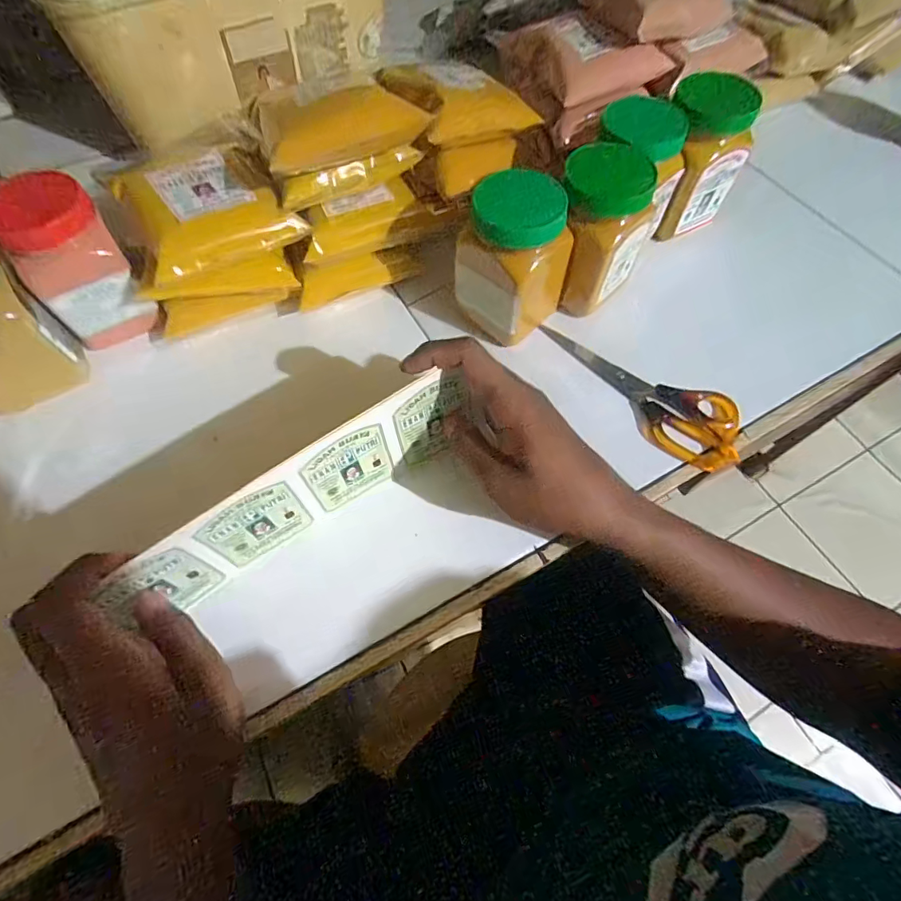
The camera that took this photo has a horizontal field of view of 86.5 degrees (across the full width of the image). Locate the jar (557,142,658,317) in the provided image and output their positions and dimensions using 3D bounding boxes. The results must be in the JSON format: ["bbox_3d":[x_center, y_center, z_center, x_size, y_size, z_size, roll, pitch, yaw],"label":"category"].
[{"bbox_3d":[0.111,-0.167,0.367,0.061,0.102,0.060,0,63,0],"label":"jar"}]

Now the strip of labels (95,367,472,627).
[{"bbox_3d":[-0.083,0.023,0.289,0.218,0.087,0.008,-30,63,-19],"label":"strip of labels"}]

